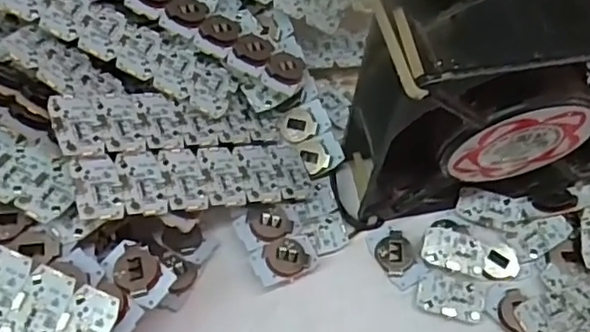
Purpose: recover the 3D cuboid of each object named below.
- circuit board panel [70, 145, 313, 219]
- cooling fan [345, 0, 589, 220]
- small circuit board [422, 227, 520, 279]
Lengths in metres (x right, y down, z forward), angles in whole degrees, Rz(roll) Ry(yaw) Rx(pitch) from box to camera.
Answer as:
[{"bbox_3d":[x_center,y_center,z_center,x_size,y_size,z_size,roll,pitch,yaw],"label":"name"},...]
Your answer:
[{"bbox_3d":[-0.040,0.005,0.272,0.106,0.004,0.029,-4,58,-33],"label":"circuit board panel"},{"bbox_3d":[0.084,-0.024,0.256,0.132,0.112,0.044,-10,65,-8],"label":"cooling fan"},{"bbox_3d":[0.081,0.040,0.285,0.044,0.004,0.019,12,61,4],"label":"small circuit board"}]

